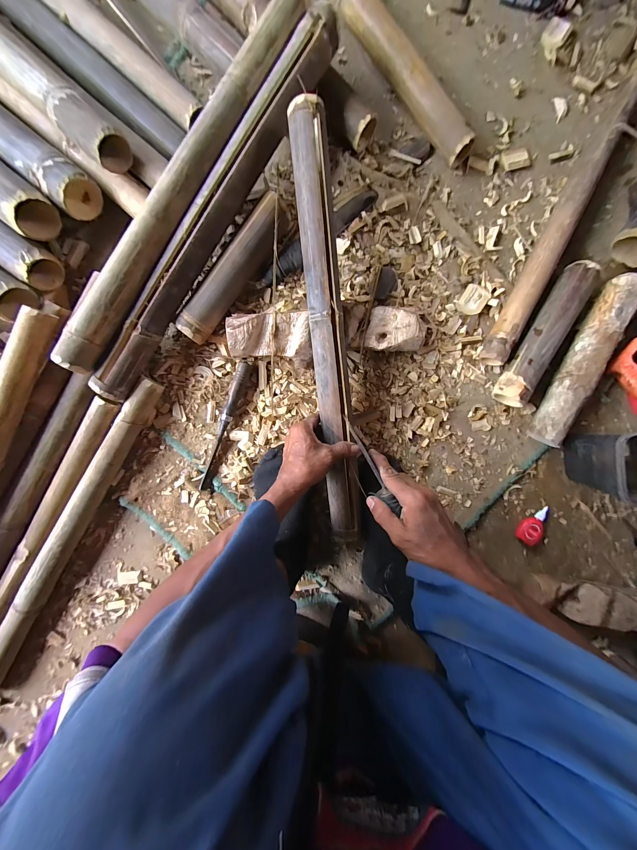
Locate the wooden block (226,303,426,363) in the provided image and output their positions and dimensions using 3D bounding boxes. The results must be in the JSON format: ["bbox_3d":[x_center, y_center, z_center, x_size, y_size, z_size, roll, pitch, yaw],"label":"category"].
[{"bbox_3d":[0.012,-0.159,0.502,0.327,0.059,0.089,-5,92,-1],"label":"wooden block"}]

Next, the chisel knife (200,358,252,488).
[{"bbox_3d":[-0.170,0.003,0.520,0.023,0.020,0.246,18,92,-2],"label":"chisel knife"}]

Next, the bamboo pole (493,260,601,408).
[{"bbox_3d":[0.398,-0.156,0.512,0.051,0.061,0.261,30,91,-2],"label":"bamboo pole"}]

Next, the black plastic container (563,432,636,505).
[{"bbox_3d":[0.513,0.067,0.495,0.115,0.133,0.109,-2,92,-1],"label":"black plastic container"}]

